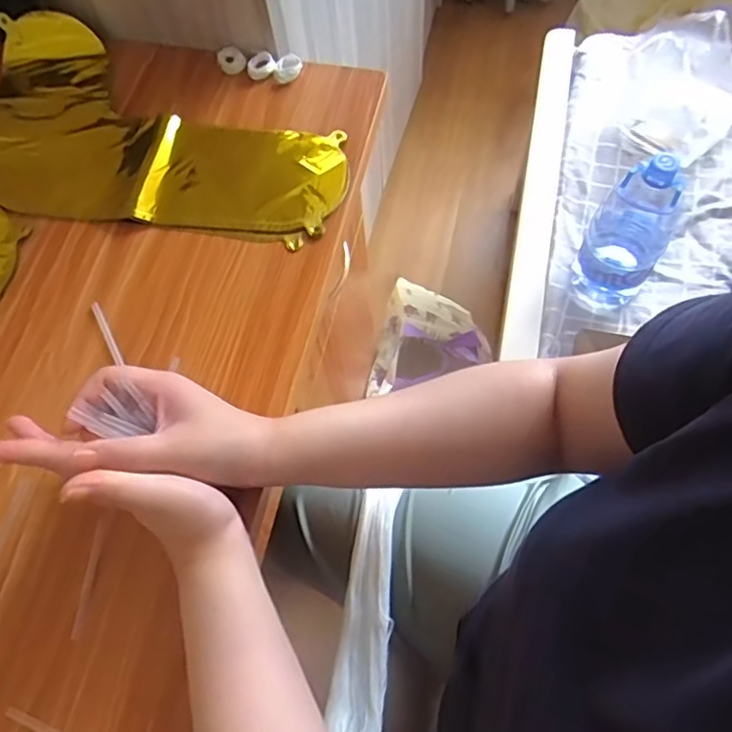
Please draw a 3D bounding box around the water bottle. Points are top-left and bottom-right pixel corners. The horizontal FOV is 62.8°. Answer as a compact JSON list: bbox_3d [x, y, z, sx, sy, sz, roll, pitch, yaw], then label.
[{"bbox_3d":[0.354,-0.182,0.800,0.098,0.249,0.093,26,69,15],"label":"water bottle"}]

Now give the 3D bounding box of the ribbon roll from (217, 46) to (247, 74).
[{"bbox_3d":[-0.143,-0.325,0.637,0.034,0.005,0.027,42,105,10],"label":"ribbon roll"}]

